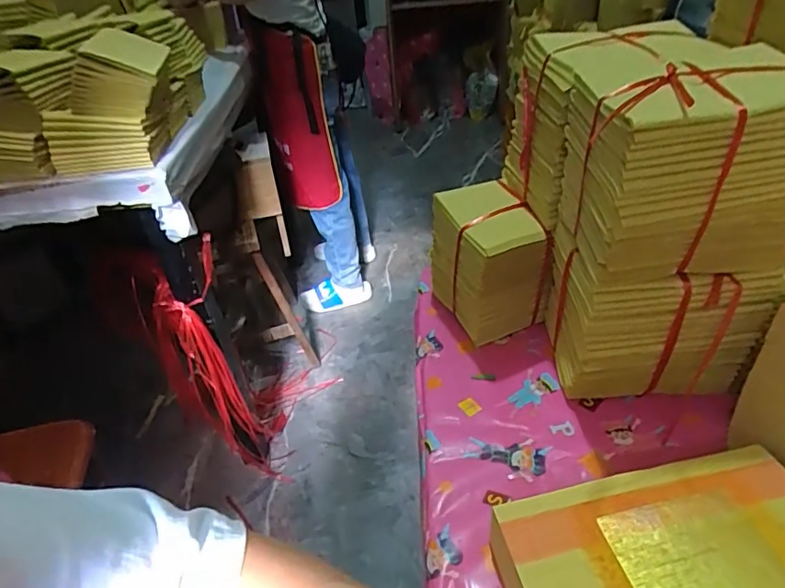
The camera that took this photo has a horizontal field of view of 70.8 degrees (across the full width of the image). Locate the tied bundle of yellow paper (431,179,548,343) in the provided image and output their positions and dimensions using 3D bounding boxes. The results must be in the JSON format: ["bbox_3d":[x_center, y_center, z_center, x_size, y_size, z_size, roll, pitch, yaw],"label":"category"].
[{"bbox_3d":[0.112,-0.034,0.643,0.098,0.153,0.123,-14,39,-10],"label":"tied bundle of yellow paper"}]

